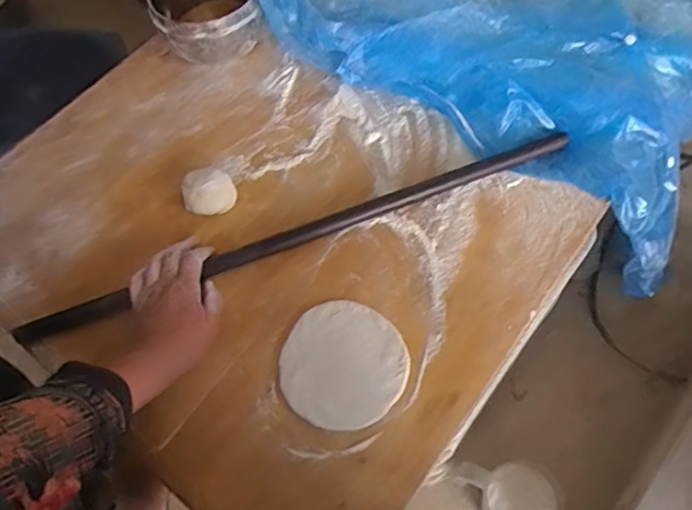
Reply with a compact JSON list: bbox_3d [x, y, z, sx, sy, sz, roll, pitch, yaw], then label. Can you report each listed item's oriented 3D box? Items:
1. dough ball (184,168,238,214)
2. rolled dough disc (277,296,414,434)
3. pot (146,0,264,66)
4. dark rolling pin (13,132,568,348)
[{"bbox_3d":[-0.167,-0.077,0.689,0.061,0.038,0.060,-2,61,4],"label":"dough ball"},{"bbox_3d":[-0.004,0.110,0.582,0.126,0.015,0.129,-2,61,4],"label":"rolled dough disc"},{"bbox_3d":[-0.200,-0.340,0.804,0.135,0.089,0.165,-20,61,-6],"label":"pot"},{"bbox_3d":[-0.053,-0.026,0.666,0.673,0.021,0.027,-20,62,-4],"label":"dark rolling pin"}]

